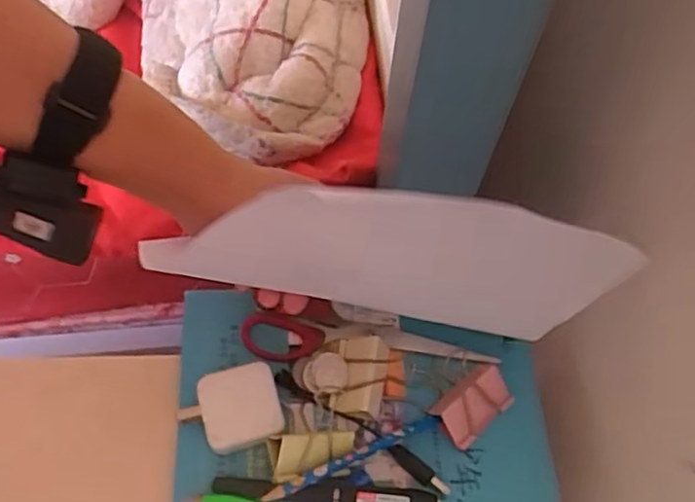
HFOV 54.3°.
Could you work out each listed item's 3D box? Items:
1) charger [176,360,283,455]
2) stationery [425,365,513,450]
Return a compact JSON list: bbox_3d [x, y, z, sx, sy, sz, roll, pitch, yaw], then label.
[{"bbox_3d":[-0.073,0.102,0.430,0.060,0.022,0.050,-17,66,-11],"label":"charger"},{"bbox_3d":[0.081,0.099,0.439,0.051,0.028,0.033,-38,71,-19],"label":"stationery"}]

